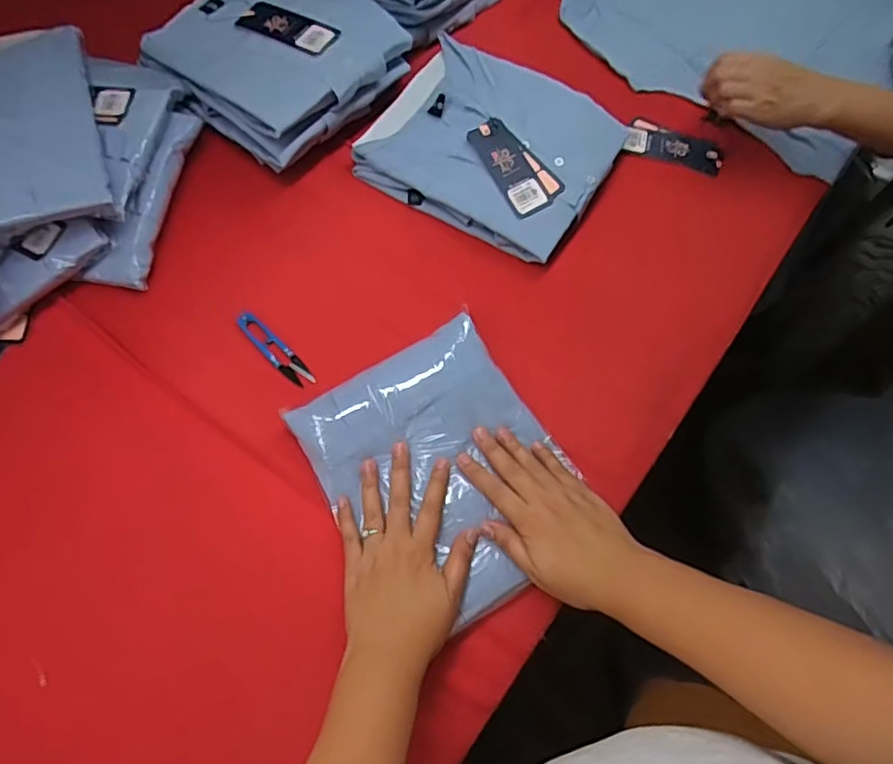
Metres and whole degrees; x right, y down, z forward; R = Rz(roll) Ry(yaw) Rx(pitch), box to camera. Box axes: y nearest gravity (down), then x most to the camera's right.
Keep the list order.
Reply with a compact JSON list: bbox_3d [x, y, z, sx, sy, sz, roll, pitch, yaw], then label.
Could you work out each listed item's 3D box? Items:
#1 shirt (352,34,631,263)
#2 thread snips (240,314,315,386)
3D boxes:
[{"bbox_3d":[0.051,-0.268,0.694,0.256,0.048,0.200,26,71,13],"label":"shirt"},{"bbox_3d":[-0.179,-0.033,0.626,0.105,0.013,0.024,38,74,17],"label":"thread snips"}]

